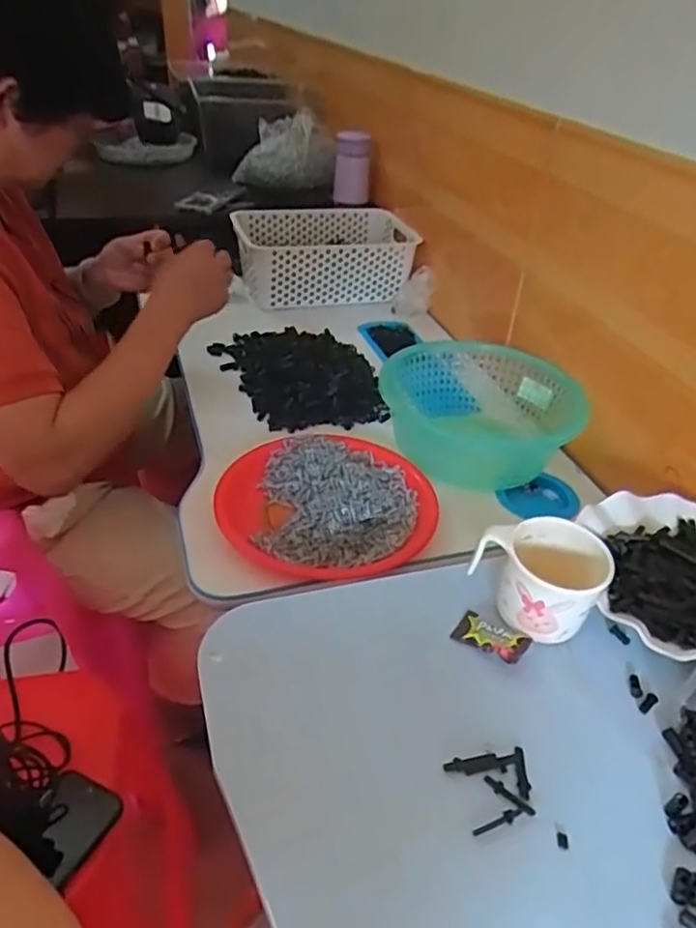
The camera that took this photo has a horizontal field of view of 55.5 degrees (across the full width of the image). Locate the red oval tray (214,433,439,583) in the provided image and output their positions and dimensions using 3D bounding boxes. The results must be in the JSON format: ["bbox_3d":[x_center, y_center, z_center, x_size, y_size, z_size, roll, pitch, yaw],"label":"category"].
[{"bbox_3d":[-0.021,0.035,0.702,0.223,0.026,0.219,27,43,28],"label":"red oval tray"}]

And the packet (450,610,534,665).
[{"bbox_3d":[0.109,0.129,0.500,0.053,0.012,0.029,23,41,24],"label":"packet"}]

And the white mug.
[{"bbox_3d":[0.144,0.086,0.509,0.096,0.066,0.076,16,38,15],"label":"white mug"}]

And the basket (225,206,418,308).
[{"bbox_3d":[-0.043,-0.363,1.184,0.287,0.117,0.221,-9,39,-17],"label":"basket"}]

